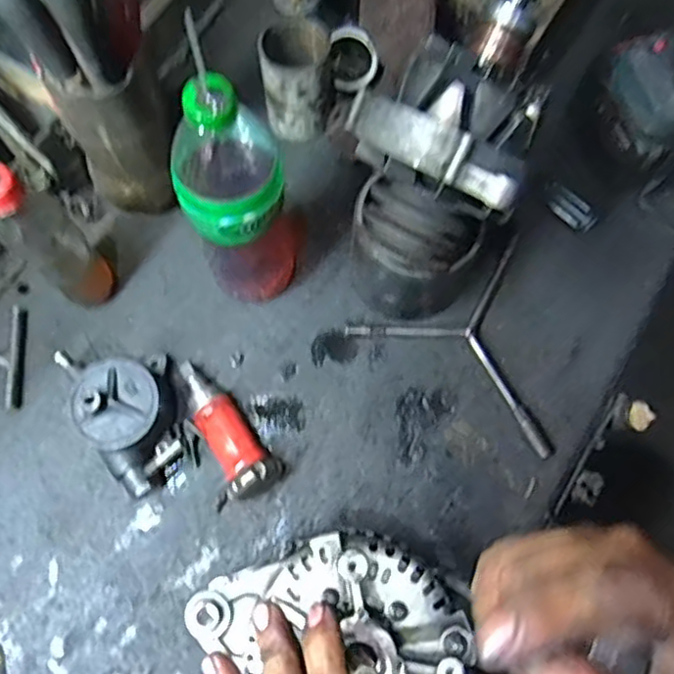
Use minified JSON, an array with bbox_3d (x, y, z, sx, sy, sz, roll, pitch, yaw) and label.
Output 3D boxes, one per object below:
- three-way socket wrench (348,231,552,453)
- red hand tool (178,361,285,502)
[{"bbox_3d":[0.147,-0.015,0.614,0.213,0.013,0.170,33,75,9],"label":"three-way socket wrench"},{"bbox_3d":[-0.102,0.078,0.566,0.044,0.051,0.132,-34,76,-11],"label":"red hand tool"}]

